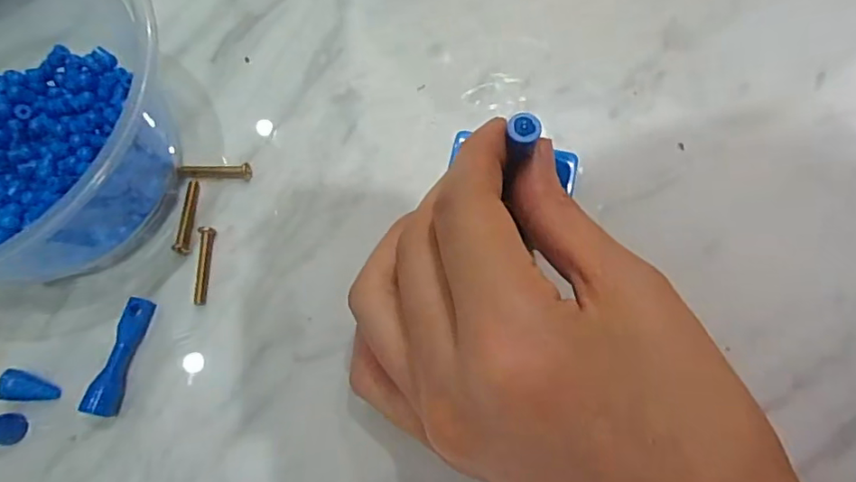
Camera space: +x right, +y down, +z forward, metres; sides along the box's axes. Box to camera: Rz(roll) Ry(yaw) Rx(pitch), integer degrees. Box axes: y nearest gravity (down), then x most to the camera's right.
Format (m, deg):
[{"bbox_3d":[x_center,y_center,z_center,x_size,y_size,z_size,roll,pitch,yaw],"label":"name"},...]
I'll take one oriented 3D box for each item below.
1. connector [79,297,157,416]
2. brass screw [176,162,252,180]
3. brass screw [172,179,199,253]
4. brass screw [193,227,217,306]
[{"bbox_3d":[-0.099,0.037,0.178,0.010,0.009,0.037,8,73,2],"label":"connector"},{"bbox_3d":[-0.077,-0.025,0.199,0.026,0.004,0.005,-2,73,-1],"label":"brass screw"},{"bbox_3d":[-0.085,-0.009,0.194,0.004,0.004,0.027,3,73,0],"label":"brass screw"},{"bbox_3d":[-0.077,0.008,0.189,0.005,0.004,0.027,2,73,0],"label":"brass screw"}]

